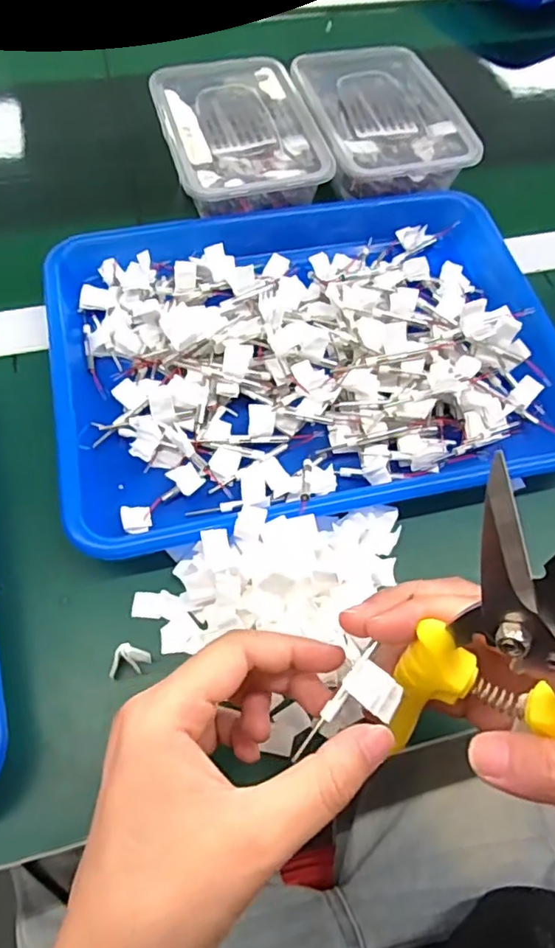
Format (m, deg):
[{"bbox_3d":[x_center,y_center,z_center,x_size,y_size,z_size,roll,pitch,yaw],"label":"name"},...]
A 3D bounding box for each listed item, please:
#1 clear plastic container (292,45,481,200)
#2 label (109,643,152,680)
[{"bbox_3d":[0.082,-0.289,0.497,0.113,0.063,0.162,-12,63,-10],"label":"clear plastic container"},{"bbox_3d":[-0.076,0.097,0.303,0.021,0.014,0.014,-5,62,-6],"label":"label"}]

